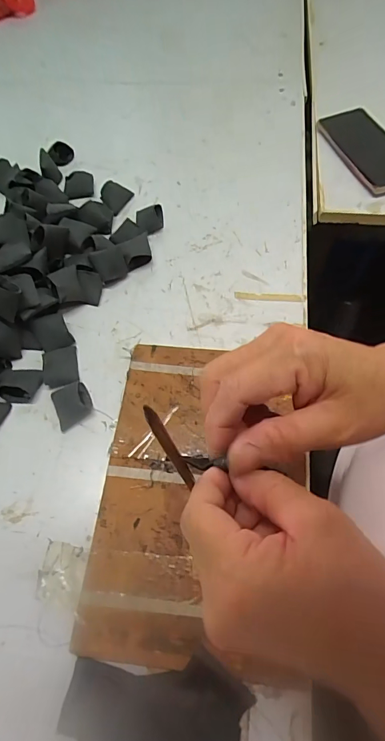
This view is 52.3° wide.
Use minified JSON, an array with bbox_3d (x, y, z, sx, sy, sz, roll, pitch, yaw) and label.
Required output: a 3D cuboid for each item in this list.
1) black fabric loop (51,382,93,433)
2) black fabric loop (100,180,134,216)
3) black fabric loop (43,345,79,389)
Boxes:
[{"bbox_3d":[-0.122,0.032,0.392,0.036,0.020,0.042,-23,64,-7],"label":"black fabric loop"},{"bbox_3d":[-0.103,-0.234,0.521,0.036,0.035,0.011,-45,32,2],"label":"black fabric loop"},{"bbox_3d":[-0.139,-0.006,0.411,0.032,0.019,0.045,-12,63,-2],"label":"black fabric loop"}]

